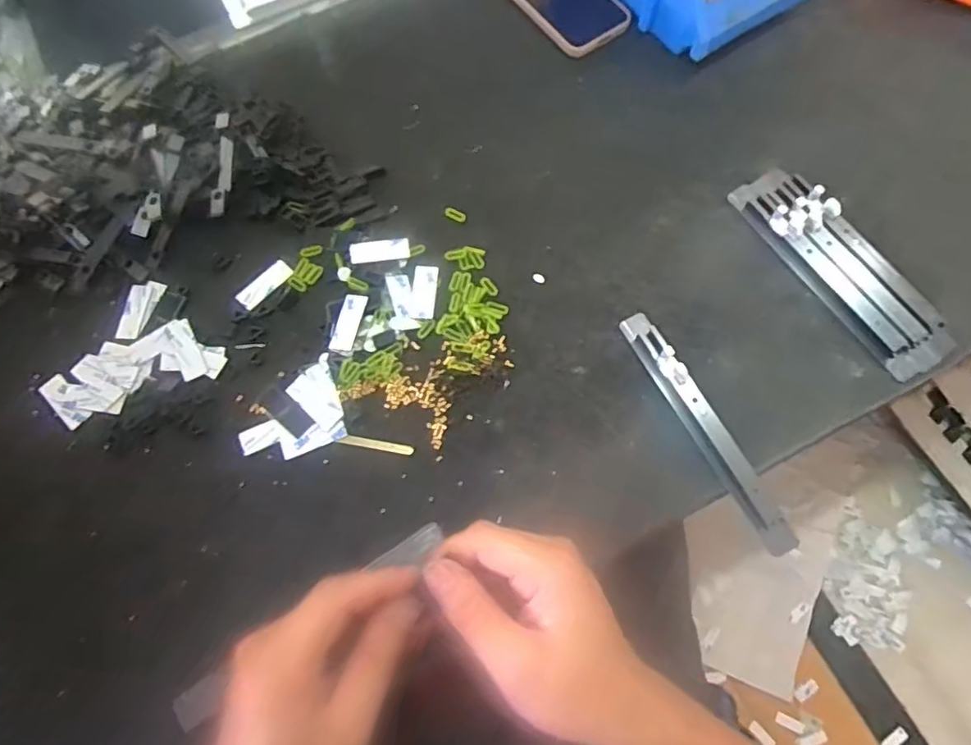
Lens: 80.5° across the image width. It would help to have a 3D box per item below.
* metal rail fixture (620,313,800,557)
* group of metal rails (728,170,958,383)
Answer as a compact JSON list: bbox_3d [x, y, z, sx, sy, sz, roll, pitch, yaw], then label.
[{"bbox_3d":[0.169,0.041,0.443,0.025,0.022,0.206,-27,74,-8],"label":"metal rail fixture"},{"bbox_3d":[0.299,-0.088,0.485,0.056,0.024,0.207,-33,75,-10],"label":"group of metal rails"}]

